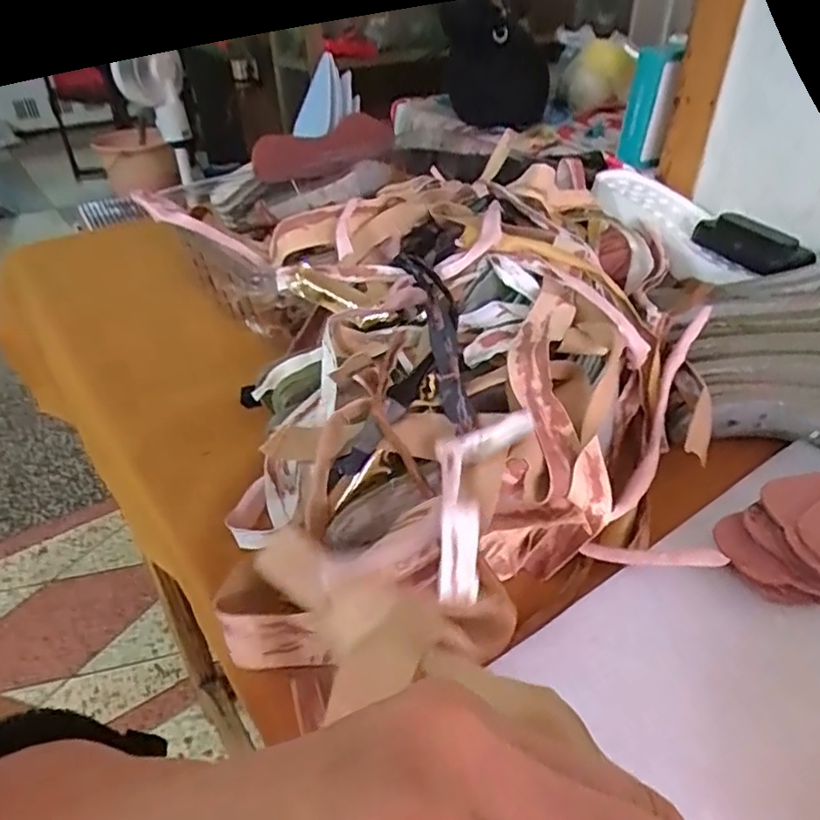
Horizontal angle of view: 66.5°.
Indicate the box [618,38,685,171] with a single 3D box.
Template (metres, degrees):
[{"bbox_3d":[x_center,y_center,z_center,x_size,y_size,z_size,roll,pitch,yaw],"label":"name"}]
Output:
[{"bbox_3d":[0.260,-0.329,0.689,0.046,0.120,0.038,5,36,12],"label":"box"}]

